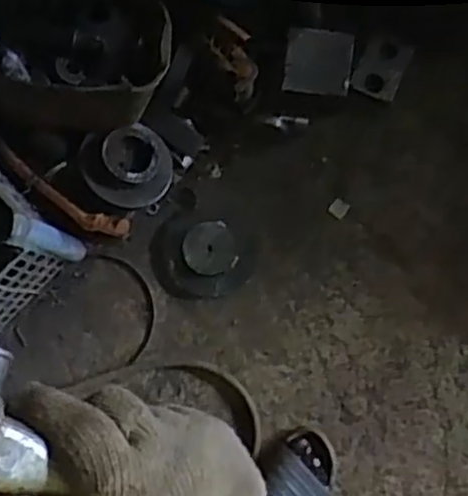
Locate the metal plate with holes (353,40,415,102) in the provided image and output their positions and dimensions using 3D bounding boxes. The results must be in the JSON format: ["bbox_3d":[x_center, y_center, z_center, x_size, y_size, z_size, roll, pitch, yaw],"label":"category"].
[{"bbox_3d":[0.232,-0.283,1.151,0.072,0.009,0.090,21,103,-4],"label":"metal plate with holes"}]

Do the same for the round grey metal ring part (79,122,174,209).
[{"bbox_3d":[-0.157,-0.118,1.082,0.127,0.050,0.127,0,91,-20],"label":"round grey metal ring part"}]

